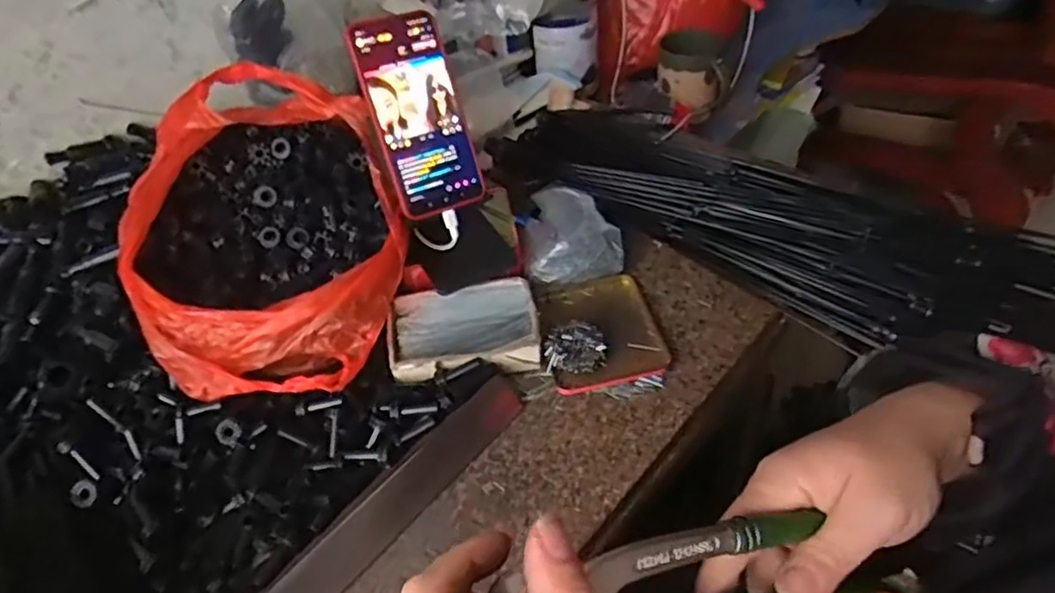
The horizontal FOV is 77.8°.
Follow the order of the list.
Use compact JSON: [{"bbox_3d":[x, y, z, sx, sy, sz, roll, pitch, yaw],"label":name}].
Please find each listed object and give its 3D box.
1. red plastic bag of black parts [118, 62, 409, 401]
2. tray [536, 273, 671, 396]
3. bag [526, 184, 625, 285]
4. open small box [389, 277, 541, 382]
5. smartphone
[{"bbox_3d":[-0.217,-0.052,0.545,0.212,0.152,0.243,8,47,14],"label":"red plastic bag of black parts"},{"bbox_3d":[0.062,0.027,0.586,0.107,0.016,0.125,-11,46,-5],"label":"tray"},{"bbox_3d":[0.046,-0.062,0.649,0.093,0.048,0.109,-2,45,4],"label":"bag"},{"bbox_3d":[-0.055,0.031,0.577,0.124,0.032,0.084,-9,45,-3],"label":"open small box"},{"bbox_3d":[-0.093,-0.152,0.553,0.078,0.161,0.014,-20,14,-13],"label":"smartphone"}]

